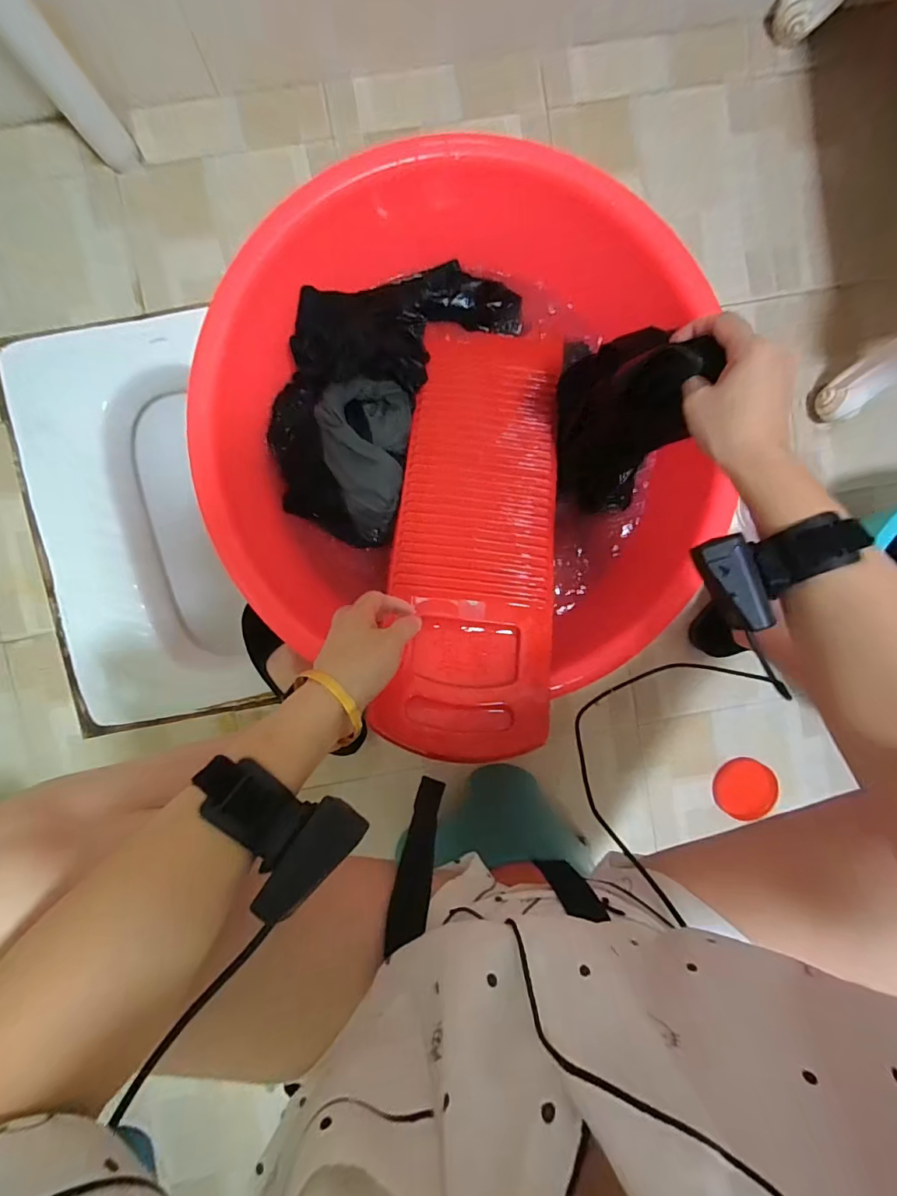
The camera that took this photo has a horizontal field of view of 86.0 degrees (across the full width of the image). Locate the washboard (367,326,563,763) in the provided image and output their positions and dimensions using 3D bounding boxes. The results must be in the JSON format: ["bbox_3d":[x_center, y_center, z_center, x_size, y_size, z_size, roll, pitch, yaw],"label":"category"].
[{"bbox_3d":[0.036,-0.091,0.566,0.179,0.025,0.524,7,73,-5],"label":"washboard"}]

